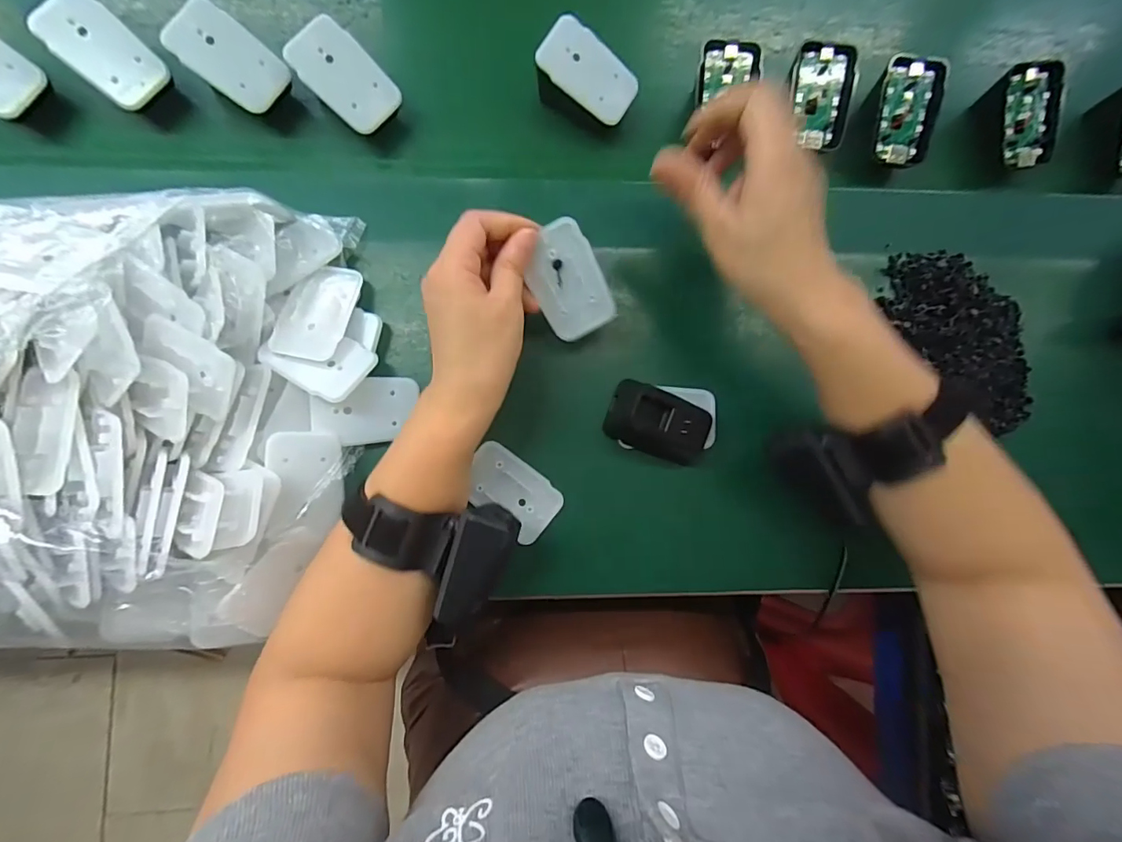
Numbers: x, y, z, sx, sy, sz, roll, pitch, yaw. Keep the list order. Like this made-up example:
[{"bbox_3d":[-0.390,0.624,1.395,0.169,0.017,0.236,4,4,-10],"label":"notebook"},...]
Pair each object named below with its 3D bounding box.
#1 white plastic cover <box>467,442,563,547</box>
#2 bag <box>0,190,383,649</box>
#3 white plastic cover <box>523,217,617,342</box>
[{"bbox_3d":[-0.034,0.048,0.333,0.068,0.005,0.042,39,84,0],"label":"white plastic cover"},{"bbox_3d":[-0.287,-0.004,0.273,0.333,0.079,0.279,1,85,-4],"label":"bag"},{"bbox_3d":[0.005,-0.089,0.309,0.043,0.004,0.070,-26,106,7],"label":"white plastic cover"}]

